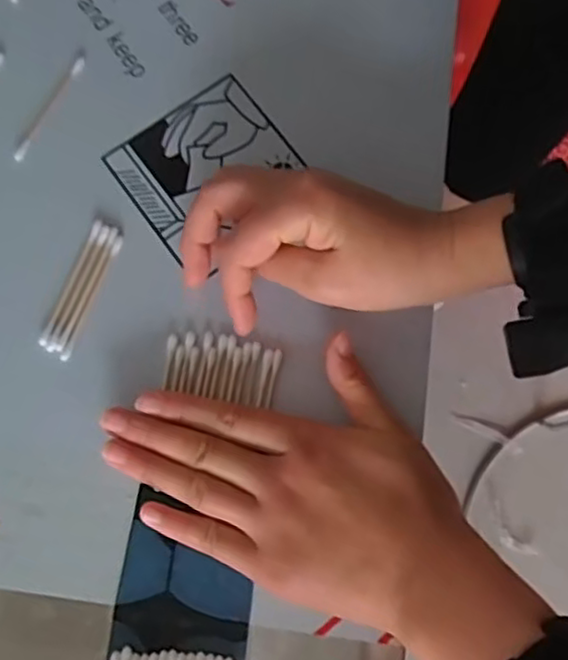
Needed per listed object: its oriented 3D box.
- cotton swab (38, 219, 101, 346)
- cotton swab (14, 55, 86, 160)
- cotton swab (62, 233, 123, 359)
[{"bbox_3d":[-0.110,-0.025,0.355,0.006,0.004,0.071,20,75,4],"label":"cotton swab"},{"bbox_3d":[-0.130,-0.124,0.382,0.007,0.004,0.071,26,75,6],"label":"cotton swab"},{"bbox_3d":[-0.098,-0.017,0.351,0.005,0.004,0.070,20,75,4],"label":"cotton swab"}]

